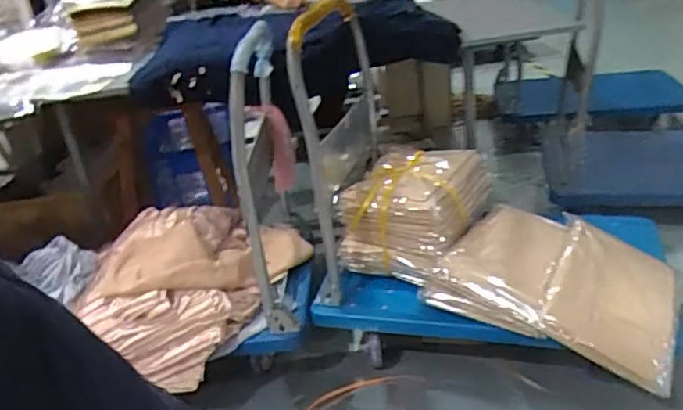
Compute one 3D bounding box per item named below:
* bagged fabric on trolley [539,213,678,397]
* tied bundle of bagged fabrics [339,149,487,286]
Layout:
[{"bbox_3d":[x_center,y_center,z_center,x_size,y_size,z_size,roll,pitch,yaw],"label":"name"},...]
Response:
[{"bbox_3d":[0.593,0.207,1.341,0.271,0.075,0.363,20,45,14],"label":"bagged fabric on trolley"},{"bbox_3d":[0.199,0.003,1.617,0.275,0.216,0.396,8,31,29],"label":"tied bundle of bagged fabrics"}]

